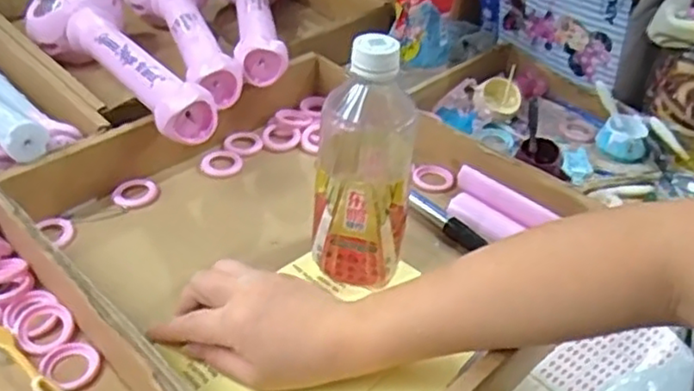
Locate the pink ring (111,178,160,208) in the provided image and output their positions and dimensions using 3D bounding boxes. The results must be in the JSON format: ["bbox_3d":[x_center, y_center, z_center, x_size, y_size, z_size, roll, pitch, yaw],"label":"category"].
[{"bbox_3d":[-0.184,-0.002,0.595,0.039,0.004,0.035,-7,40,-13],"label":"pink ring"}]

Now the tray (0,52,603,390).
[{"bbox_3d":[-0.026,-0.002,0.557,0.362,0.081,0.353,-30,50,-35],"label":"tray"}]

